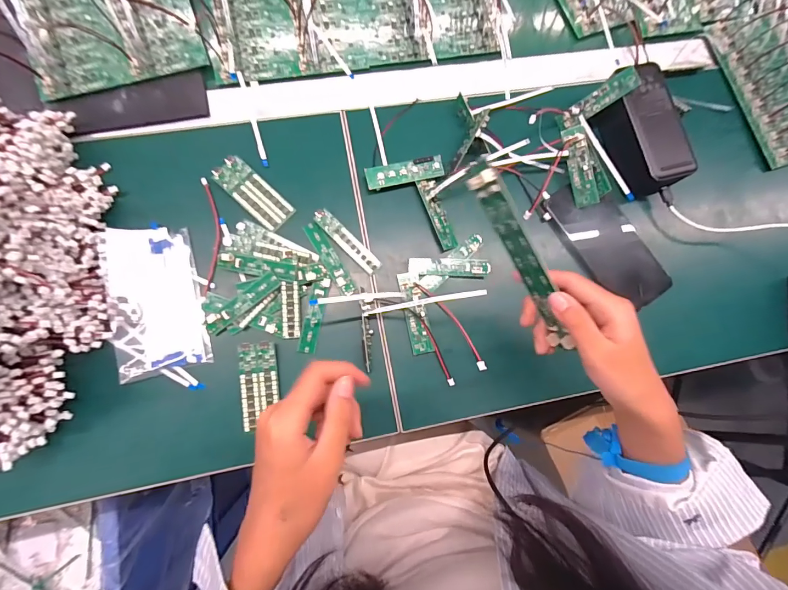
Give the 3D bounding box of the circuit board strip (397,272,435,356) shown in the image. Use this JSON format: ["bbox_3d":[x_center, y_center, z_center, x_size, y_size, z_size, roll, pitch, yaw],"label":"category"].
[{"bbox_3d":[0.022,0.018,0.389,0.022,0.007,0.084,-11,84,-8],"label":"circuit board strip"}]

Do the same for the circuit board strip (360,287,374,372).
[{"bbox_3d":[-0.026,0.033,0.376,0.011,0.023,0.083,-1,83,-7],"label":"circuit board strip"}]

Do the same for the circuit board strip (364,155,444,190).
[{"bbox_3d":[0.012,-0.131,0.406,0.083,0.004,0.023,-13,94,-8],"label":"circuit board strip"}]

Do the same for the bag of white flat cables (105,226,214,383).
[{"bbox_3d":[-0.231,0.003,0.365,0.079,0.016,0.140,-13,84,-8],"label":"bag of white flat cables"}]

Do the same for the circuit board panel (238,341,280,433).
[{"bbox_3d":[-0.129,0.086,0.363,0.036,0.005,0.079,-7,83,-7],"label":"circuit board panel"}]

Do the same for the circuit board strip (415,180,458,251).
[{"bbox_3d":[0.047,-0.087,0.408,0.019,0.007,0.078,-21,85,-9],"label":"circuit board strip"}]

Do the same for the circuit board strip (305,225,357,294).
[{"bbox_3d":[-0.064,-0.037,0.389,0.017,0.009,0.085,-31,87,-9],"label":"circuit board strip"}]

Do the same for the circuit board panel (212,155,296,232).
[{"bbox_3d":[-0.145,-0.105,0.394,0.086,0.005,0.035,42,80,0],"label":"circuit board panel"}]

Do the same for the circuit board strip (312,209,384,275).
[{"bbox_3d":[-0.048,-0.056,0.393,0.083,0.008,0.020,45,80,1],"label":"circuit board strip"}]

